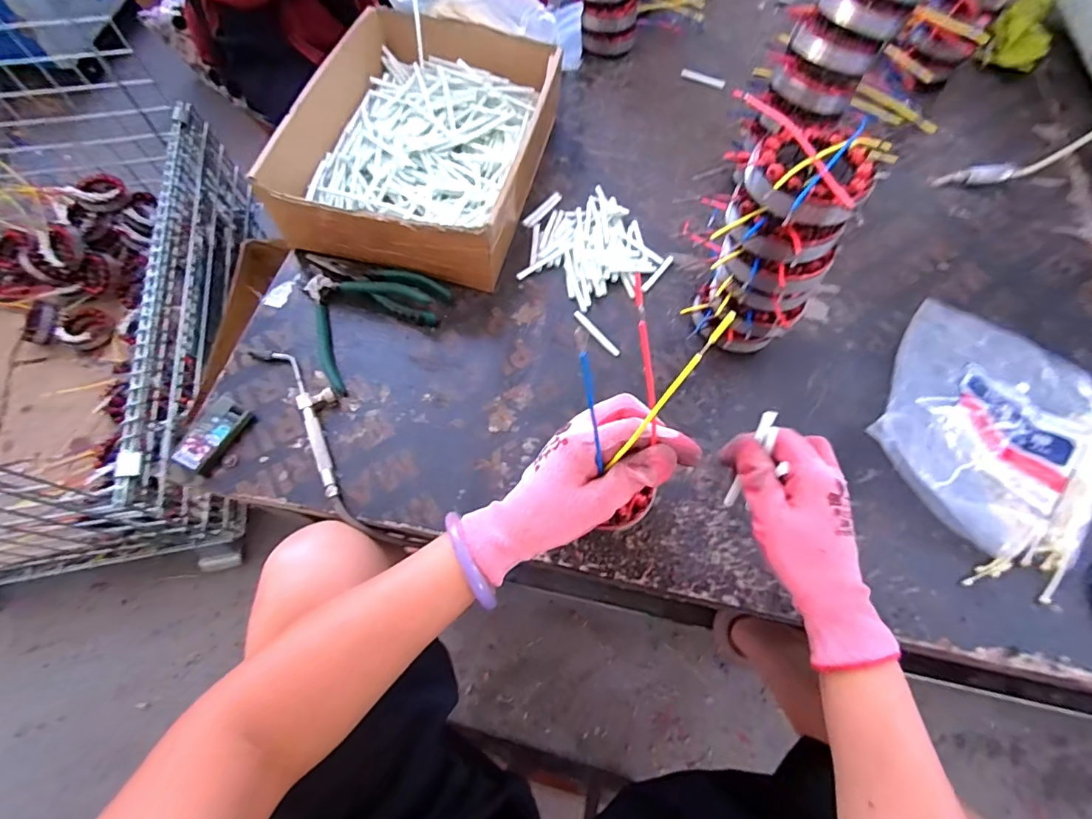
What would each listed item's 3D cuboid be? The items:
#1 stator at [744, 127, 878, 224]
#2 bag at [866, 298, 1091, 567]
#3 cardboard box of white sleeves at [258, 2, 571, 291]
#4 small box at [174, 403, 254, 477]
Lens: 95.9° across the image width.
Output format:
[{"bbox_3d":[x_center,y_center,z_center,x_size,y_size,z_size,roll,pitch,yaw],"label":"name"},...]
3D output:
[{"bbox_3d":[0.195,-0.173,0.366,0.083,0.034,0.096,29,69,12],"label":"stator"},{"bbox_3d":[0.425,0.006,0.454,0.197,0.055,0.250,37,71,15],"label":"bag"},{"bbox_3d":[-0.128,-0.312,0.566,0.238,0.100,0.337,15,66,6],"label":"cardboard box of white sleeves"},{"bbox_3d":[-0.300,0.025,0.444,0.031,0.014,0.066,23,67,9],"label":"small box"}]

